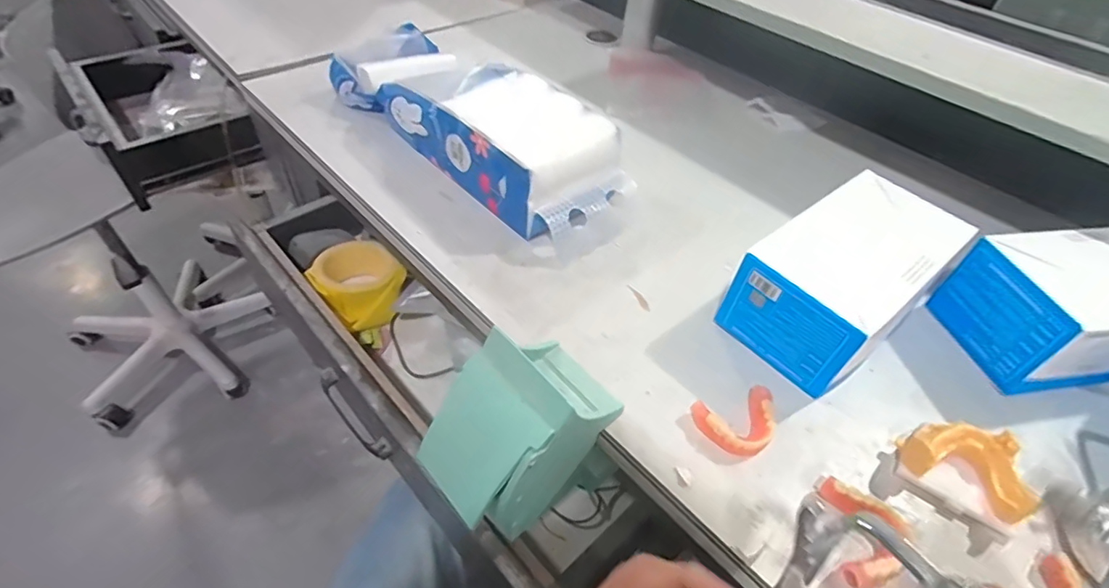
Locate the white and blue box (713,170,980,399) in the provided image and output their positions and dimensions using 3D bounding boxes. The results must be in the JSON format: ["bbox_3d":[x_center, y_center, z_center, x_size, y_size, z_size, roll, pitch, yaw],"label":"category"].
[{"bbox_3d":[0.232,-0.009,0.434,0.198,0.088,0.103,-30,56,-29],"label":"white and blue box"}]

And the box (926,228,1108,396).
[{"bbox_3d":[0.418,0.012,0.428,0.159,0.084,0.110,-5,48,-11],"label":"box"}]

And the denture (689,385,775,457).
[{"bbox_3d":[0.131,0.092,0.379,0.058,0.018,0.044,-9,49,-14],"label":"denture"}]

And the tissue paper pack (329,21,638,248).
[{"bbox_3d":[-0.093,-0.200,0.585,0.144,0.079,0.395,-33,58,-31],"label":"tissue paper pack"}]

